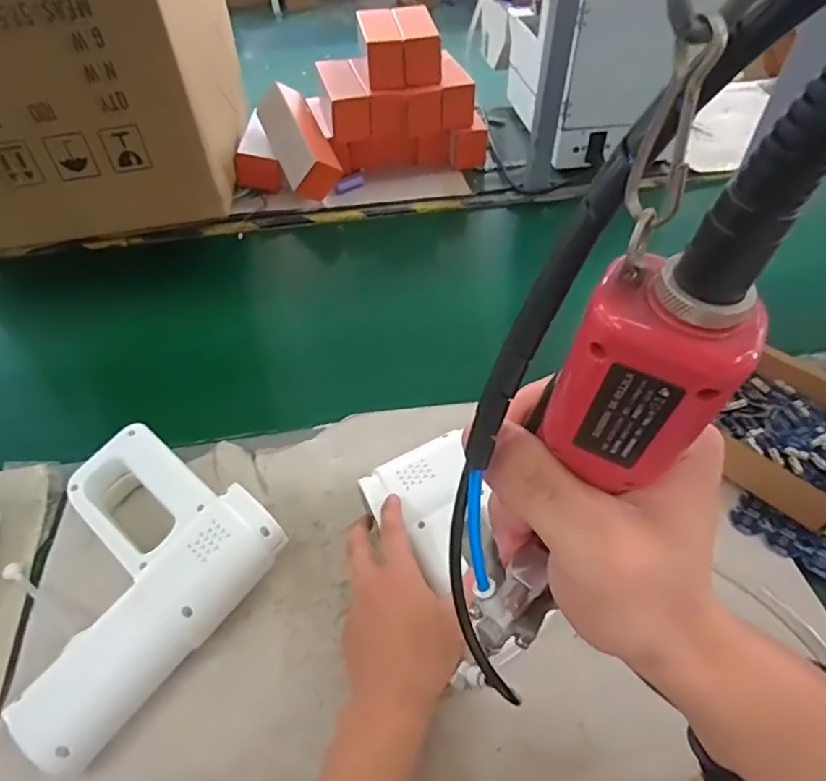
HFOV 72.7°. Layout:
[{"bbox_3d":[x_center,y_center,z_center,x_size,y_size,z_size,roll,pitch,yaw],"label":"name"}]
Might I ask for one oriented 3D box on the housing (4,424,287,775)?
[{"bbox_3d":[-0.233,0.145,0.448,0.184,0.064,0.204,30,57,24],"label":"housing"}]

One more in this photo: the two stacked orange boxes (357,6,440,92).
[{"bbox_3d":[-0.022,-0.544,0.886,0.117,0.058,0.166,-8,50,-5],"label":"two stacked orange boxes"}]

